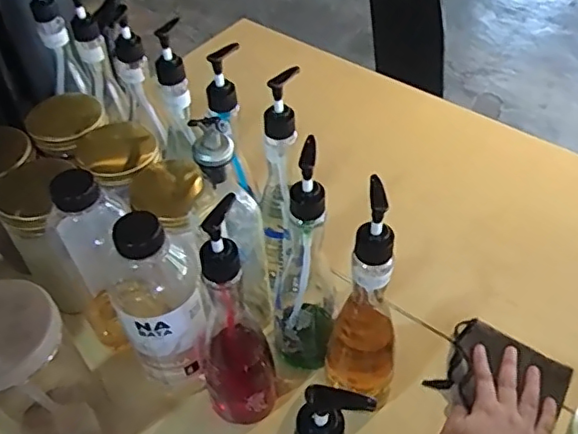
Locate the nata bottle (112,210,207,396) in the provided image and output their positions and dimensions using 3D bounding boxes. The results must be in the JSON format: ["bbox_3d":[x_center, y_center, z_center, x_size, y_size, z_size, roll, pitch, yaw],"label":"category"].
[{"bbox_3d":[-0.122,0.088,0.552,0.082,0.230,0.083,-13,49,-11],"label":"nata bottle"}]

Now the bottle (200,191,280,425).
[{"bbox_3d":[-0.049,0.098,0.507,0.060,0.278,0.059,-13,49,-11],"label":"bottle"}]

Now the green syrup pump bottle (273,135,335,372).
[{"bbox_3d":[0.015,0.053,0.545,0.060,0.278,0.064,-2,48,-1],"label":"green syrup pump bottle"}]

